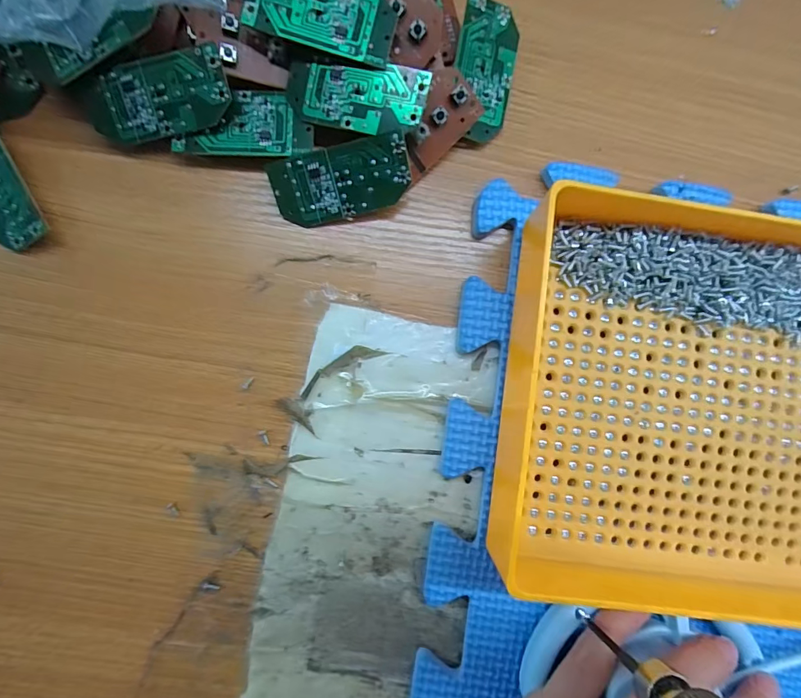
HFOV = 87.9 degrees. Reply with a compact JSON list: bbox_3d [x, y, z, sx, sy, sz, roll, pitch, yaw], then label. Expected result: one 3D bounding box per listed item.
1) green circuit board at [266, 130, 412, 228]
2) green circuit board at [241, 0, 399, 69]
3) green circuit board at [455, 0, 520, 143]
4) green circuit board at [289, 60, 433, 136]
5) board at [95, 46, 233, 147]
[{"bbox_3d":[-0.026,-0.073,0.182,0.060,0.004,0.029,-13,112,6],"label":"green circuit board"},{"bbox_3d":[-0.032,-0.138,0.172,0.059,0.010,0.029,16,88,-3],"label":"green circuit board"},{"bbox_3d":[0.039,-0.127,0.190,0.028,0.004,0.060,6,94,-16],"label":"green circuit board"},{"bbox_3d":[-0.020,-0.107,0.177,0.060,0.004,0.027,15,98,8],"label":"green circuit board"},{"bbox_3d":[-0.101,-0.105,0.176,0.060,0.004,0.028,-15,109,5],"label":"board"}]

